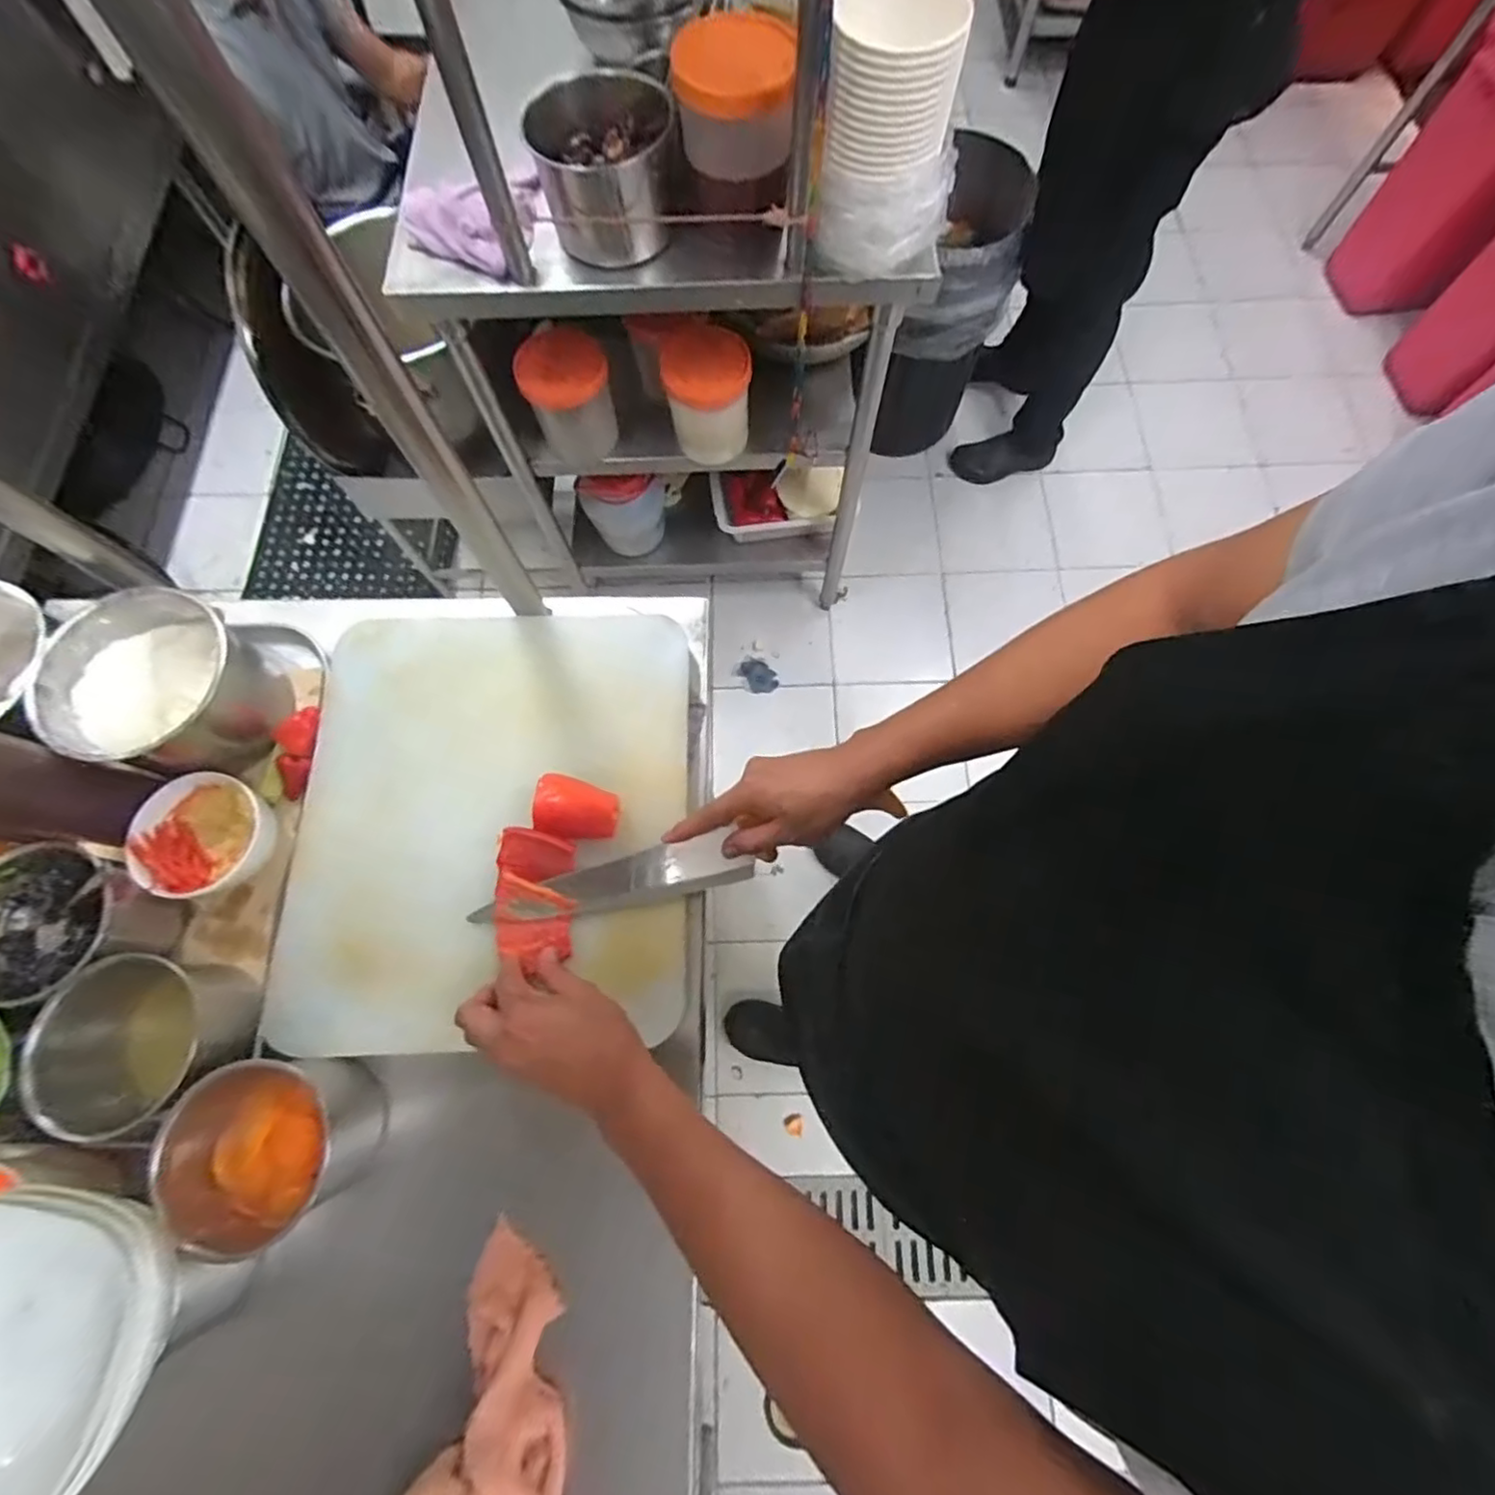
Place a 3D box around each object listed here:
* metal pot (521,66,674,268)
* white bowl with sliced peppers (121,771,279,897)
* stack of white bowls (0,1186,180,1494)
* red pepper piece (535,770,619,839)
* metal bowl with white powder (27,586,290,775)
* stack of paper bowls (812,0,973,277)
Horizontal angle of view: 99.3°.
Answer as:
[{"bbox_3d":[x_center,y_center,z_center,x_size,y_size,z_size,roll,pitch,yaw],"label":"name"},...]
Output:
[{"bbox_3d":[-0.165,-0.686,0.765,0.156,0.120,0.149,0,73,0],"label":"metal pot"},{"bbox_3d":[-0.468,0.080,0.556,0.097,0.052,0.098,0,73,0],"label":"white bowl with sliced peppers"},{"bbox_3d":[-0.414,0.345,0.360,0.127,0.060,0.141,10,73,3],"label":"stack of white bowls"},{"bbox_3d":[-0.147,0.051,0.551,0.066,0.032,0.051,6,73,2],"label":"red pepper piece"},{"bbox_3d":[-0.516,-0.053,0.569,0.133,0.100,0.148,11,73,4],"label":"metal bowl with white powder"},{"bbox_3d":[0.153,-0.657,0.679,0.142,0.206,0.120,3,73,1],"label":"stack of paper bowls"}]

